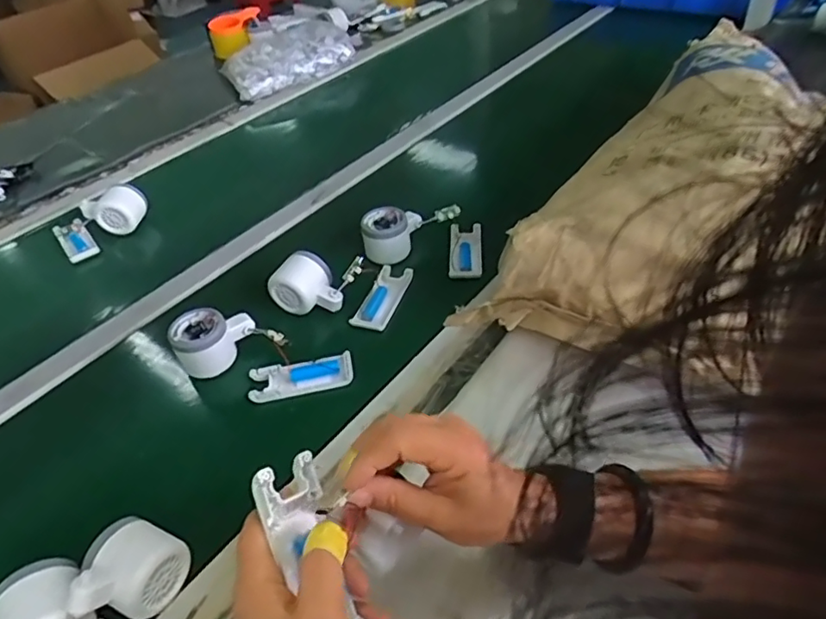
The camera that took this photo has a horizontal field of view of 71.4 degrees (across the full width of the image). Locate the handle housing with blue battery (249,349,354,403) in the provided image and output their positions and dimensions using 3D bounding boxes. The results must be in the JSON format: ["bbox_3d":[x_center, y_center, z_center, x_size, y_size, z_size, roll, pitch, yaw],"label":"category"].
[{"bbox_3d":[-0.114,0.067,0.590,0.103,0.016,0.039,-10,43,-4],"label":"handle housing with blue battery"}]

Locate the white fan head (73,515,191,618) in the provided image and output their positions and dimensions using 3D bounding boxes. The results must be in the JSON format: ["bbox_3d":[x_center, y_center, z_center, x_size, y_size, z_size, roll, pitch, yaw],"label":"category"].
[{"bbox_3d":[-0.208,0.194,0.429,0.055,0.063,0.063,16,47,23],"label":"white fan head"}]

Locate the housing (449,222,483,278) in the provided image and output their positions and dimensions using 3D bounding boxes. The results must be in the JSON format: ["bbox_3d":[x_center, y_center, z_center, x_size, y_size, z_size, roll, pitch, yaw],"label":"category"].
[{"bbox_3d":[0.067,-0.073,0.724,0.039,0.019,0.099,1,43,5],"label":"housing"}]

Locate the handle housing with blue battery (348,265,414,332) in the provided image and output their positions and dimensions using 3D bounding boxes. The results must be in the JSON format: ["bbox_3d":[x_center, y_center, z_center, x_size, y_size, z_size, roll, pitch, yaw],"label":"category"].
[{"bbox_3d":[-0.034,-0.015,0.672,0.040,0.015,0.097,12,46,19],"label":"handle housing with blue battery"}]

